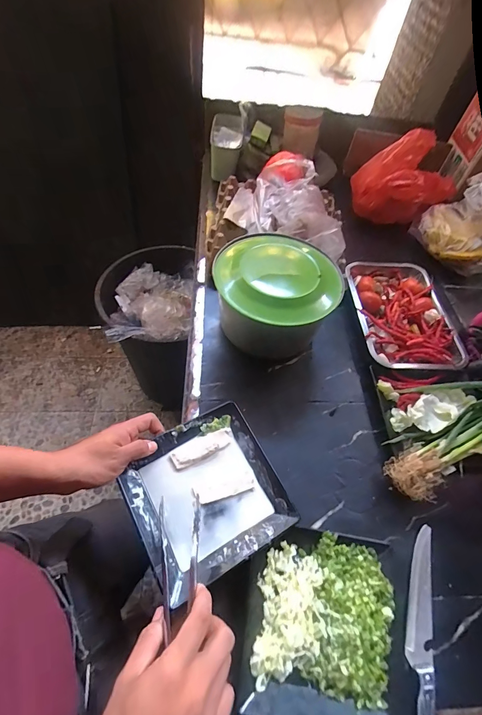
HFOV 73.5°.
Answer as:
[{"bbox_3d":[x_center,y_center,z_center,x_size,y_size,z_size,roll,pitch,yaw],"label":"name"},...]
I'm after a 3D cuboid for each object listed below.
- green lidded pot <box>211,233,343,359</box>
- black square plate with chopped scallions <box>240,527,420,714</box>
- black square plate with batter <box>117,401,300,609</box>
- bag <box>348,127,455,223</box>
[{"bbox_3d":[0.067,-0.118,0.627,0.204,0.148,0.226,-14,60,-14],"label":"green lidded pot"},{"bbox_3d":[0.113,0.335,0.412,0.207,0.052,0.191,8,57,0],"label":"black square plate with chopped scallions"},{"bbox_3d":[-0.046,0.186,0.450,0.195,0.038,0.190,-26,61,-18],"label":"black square plate with batter"},{"bbox_3d":[0.482,-0.501,0.910,0.296,0.171,0.141,-16,60,-15],"label":"bag"}]

